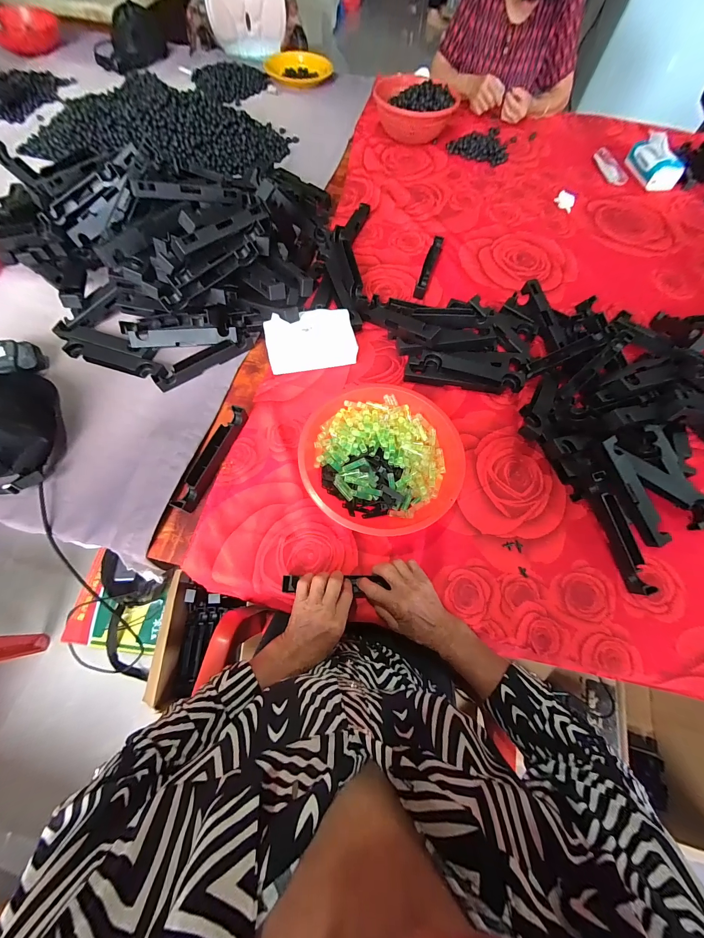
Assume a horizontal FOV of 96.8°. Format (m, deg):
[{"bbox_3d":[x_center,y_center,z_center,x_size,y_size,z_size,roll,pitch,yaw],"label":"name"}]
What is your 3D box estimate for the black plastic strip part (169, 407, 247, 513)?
[{"bbox_3d":[-0.236,-0.021,0.527,0.034,0.027,0.193,20,67,6],"label":"black plastic strip part"}]

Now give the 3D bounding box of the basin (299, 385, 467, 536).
[{"bbox_3d":[0.047,-0.017,0.516,0.248,0.072,0.251,1,66,-2],"label":"basin"}]

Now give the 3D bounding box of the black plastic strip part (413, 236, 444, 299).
[{"bbox_3d":[0.184,-0.483,0.742,0.026,0.029,0.200,18,67,5],"label":"black plastic strip part"}]

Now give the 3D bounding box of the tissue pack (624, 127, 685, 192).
[{"bbox_3d":[0.956,-0.969,0.979,0.082,0.075,0.187,-4,67,-5],"label":"tissue pack"}]

